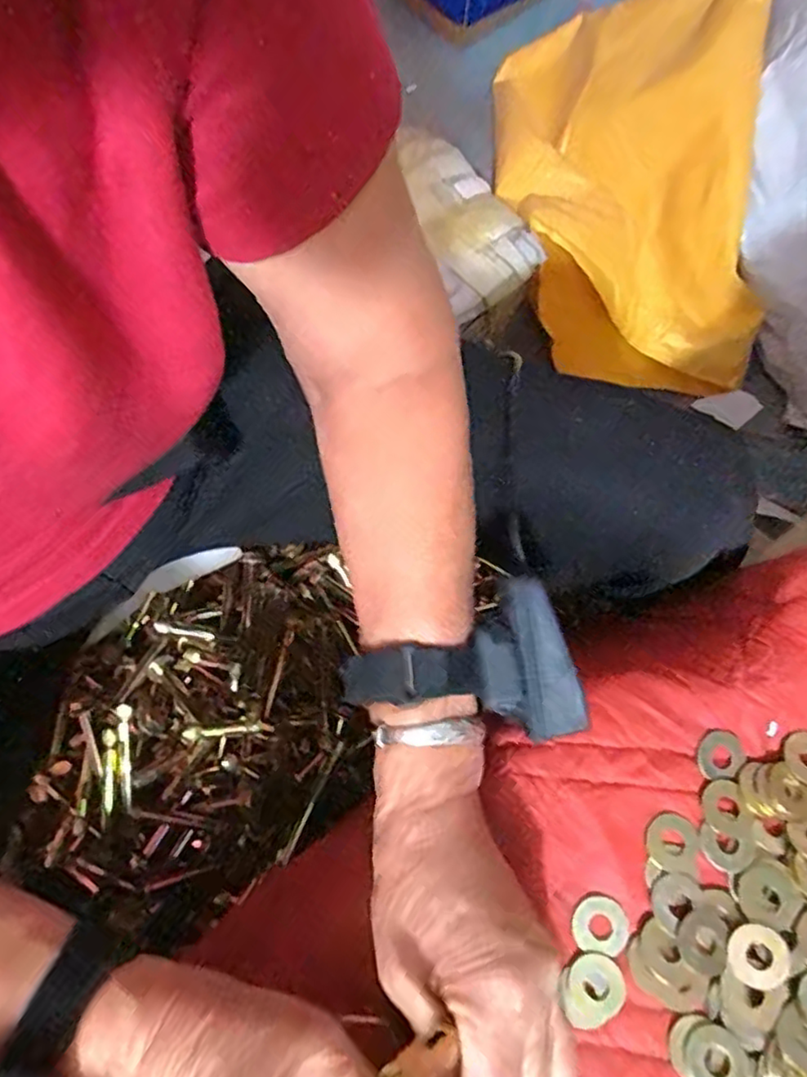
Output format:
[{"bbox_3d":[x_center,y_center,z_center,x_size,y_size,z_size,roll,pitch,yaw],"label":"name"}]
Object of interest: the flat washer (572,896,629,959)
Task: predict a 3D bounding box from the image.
[{"bbox_3d":[0.088,0.173,0.283,0.024,0.004,0.023,0,71,0],"label":"flat washer"}]

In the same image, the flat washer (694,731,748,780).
[{"bbox_3d":[0.154,0.105,0.307,0.026,0.004,0.021,-38,75,-12],"label":"flat washer"}]

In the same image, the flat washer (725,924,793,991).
[{"bbox_3d":[0.154,0.181,0.274,0.026,0.004,0.024,0,71,0],"label":"flat washer"}]

